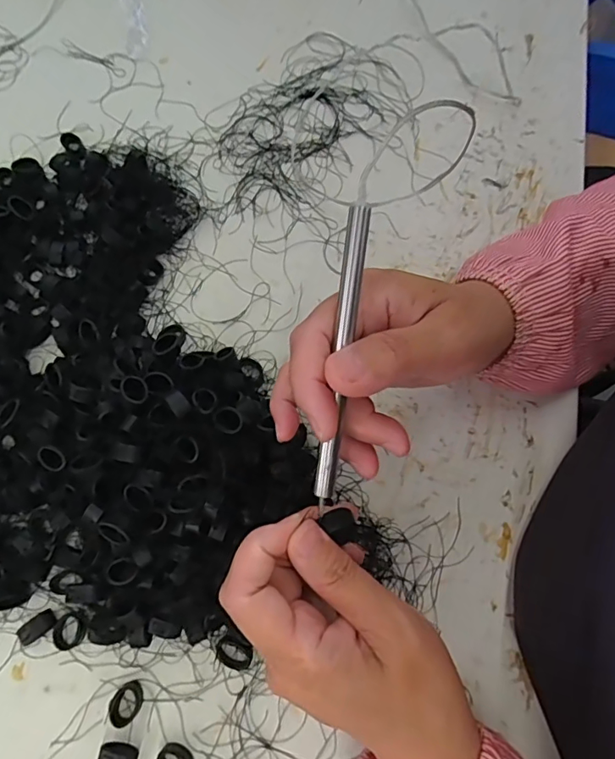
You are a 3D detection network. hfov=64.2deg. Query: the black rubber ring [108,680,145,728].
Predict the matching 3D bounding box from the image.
[{"bbox_3d":[-0.101,0.180,0.273,0.016,0.005,0.022,27,73,7],"label":"black rubber ring"}]

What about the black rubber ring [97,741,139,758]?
[{"bbox_3d":[-0.102,0.202,0.262,0.021,0.015,0.011,12,72,2],"label":"black rubber ring"}]

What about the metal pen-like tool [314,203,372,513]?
[{"bbox_3d":[0.014,-0.006,0.206,0.008,0.007,0.127,7,101,0],"label":"metal pen-like tool"}]

